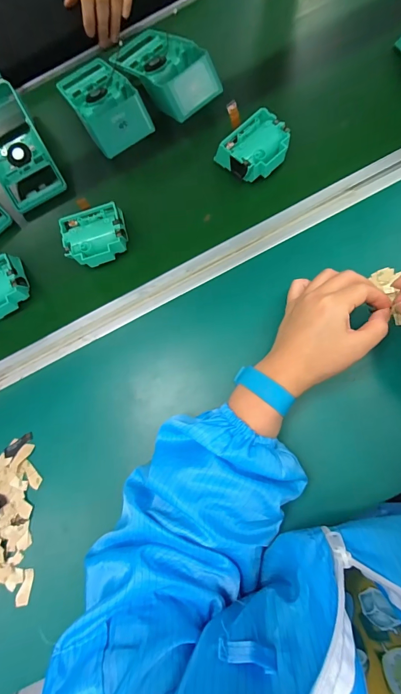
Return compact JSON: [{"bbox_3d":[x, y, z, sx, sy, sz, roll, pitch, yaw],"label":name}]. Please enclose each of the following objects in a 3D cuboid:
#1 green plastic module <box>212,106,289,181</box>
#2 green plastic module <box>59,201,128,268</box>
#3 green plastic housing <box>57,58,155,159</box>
[{"bbox_3d":[0.069,-0.248,0.432,0.082,0.039,0.071,-40,81,2],"label":"green plastic module"},{"bbox_3d":[-0.131,-0.138,0.436,0.075,0.045,0.067,-15,82,5],"label":"green plastic module"},{"bbox_3d":[-0.141,-0.353,0.481,0.083,0.040,0.184,-31,68,3],"label":"green plastic housing"}]

